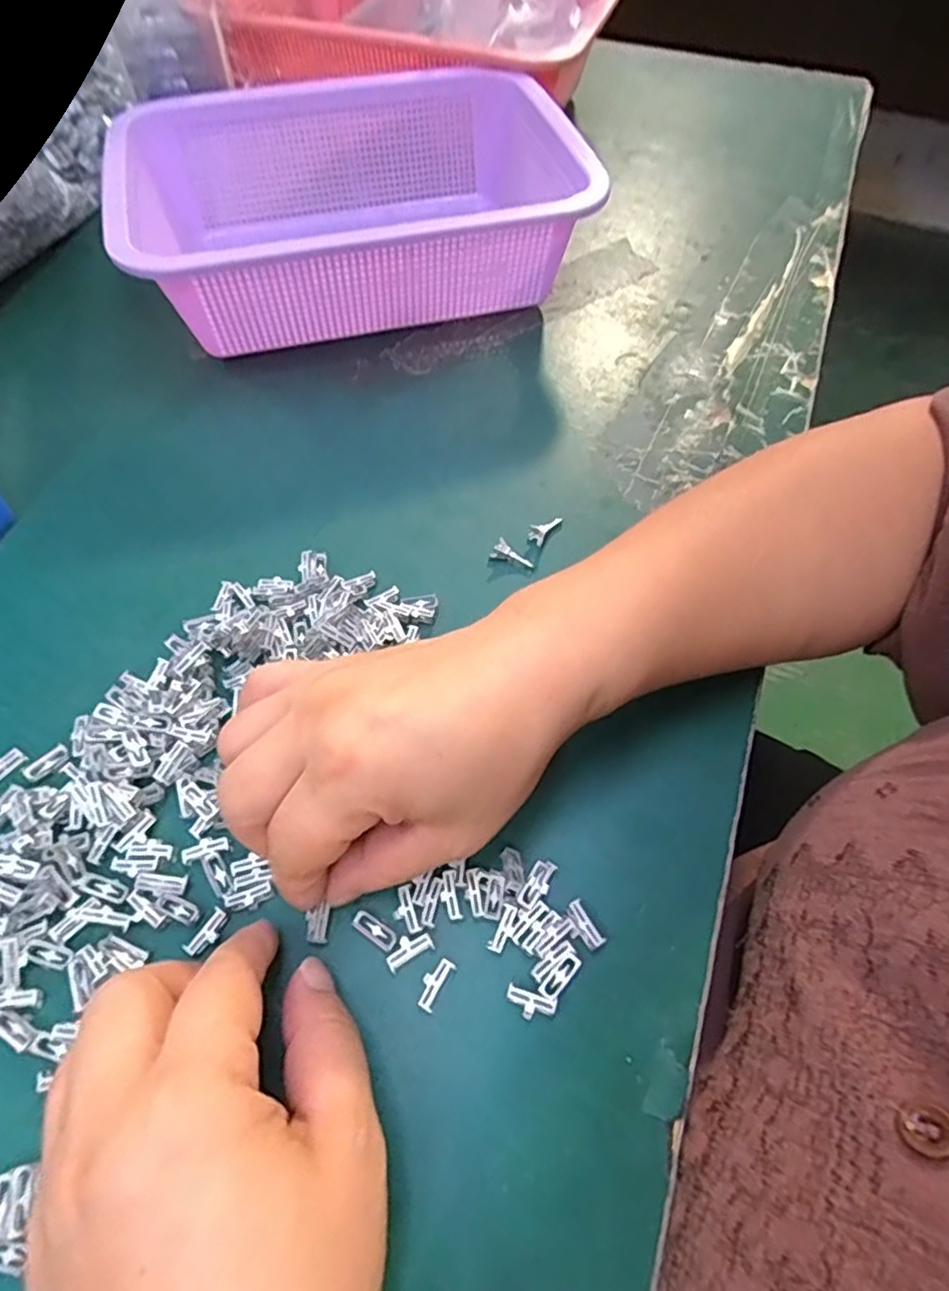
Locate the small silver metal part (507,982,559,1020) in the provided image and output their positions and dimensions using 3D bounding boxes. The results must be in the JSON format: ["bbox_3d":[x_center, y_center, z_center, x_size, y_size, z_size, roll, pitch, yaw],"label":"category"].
[{"bbox_3d":[0.018,0.117,0.213,0.016,0.005,0.008,17,60,8],"label":"small silver metal part"}]

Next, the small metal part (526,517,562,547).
[{"bbox_3d":[0.034,-0.059,0.320,0.009,0.008,0.022,30,62,15],"label":"small metal part"}]

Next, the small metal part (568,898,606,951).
[{"bbox_3d":[0.038,0.096,0.226,0.007,0.005,0.016,-26,64,-17],"label":"small metal part"}]

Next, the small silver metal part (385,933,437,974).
[{"bbox_3d":[-0.022,0.102,0.219,0.016,0.004,0.008,-24,63,-16],"label":"small silver metal part"}]

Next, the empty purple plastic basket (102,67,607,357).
[{"bbox_3d":[-0.072,-0.266,0.402,0.249,0.080,0.181,-9,60,-8],"label":"empty purple plastic basket"}]

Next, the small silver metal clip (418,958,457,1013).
[{"bbox_3d":[-0.013,0.111,0.215,0.007,0.004,0.016,29,62,14],"label":"small silver metal clip"}]

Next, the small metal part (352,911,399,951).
[{"bbox_3d":[-0.034,0.097,0.224,0.017,0.004,0.007,31,63,15],"label":"small metal part"}]

